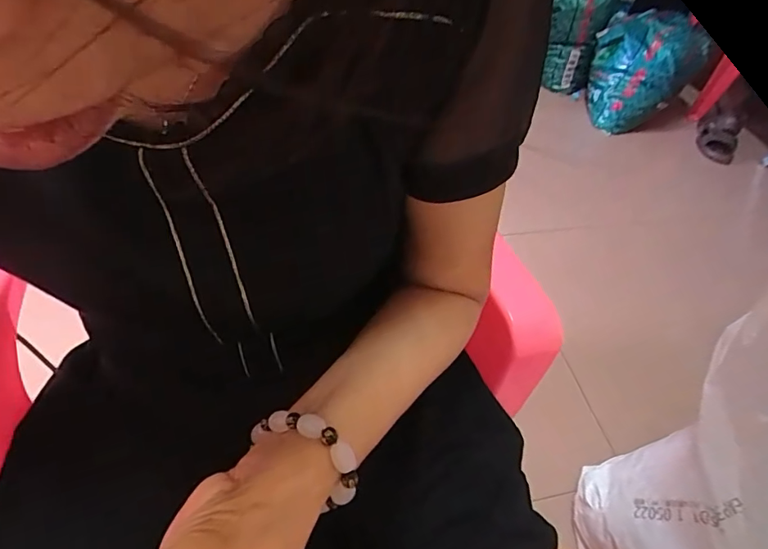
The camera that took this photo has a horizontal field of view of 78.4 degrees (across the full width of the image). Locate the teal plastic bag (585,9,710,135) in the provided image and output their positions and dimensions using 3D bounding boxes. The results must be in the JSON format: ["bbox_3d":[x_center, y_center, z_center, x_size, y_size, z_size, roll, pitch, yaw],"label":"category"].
[{"bbox_3d":[0.805,-0.641,1.497,0.307,0.308,0.264,29,52,16],"label":"teal plastic bag"}]

